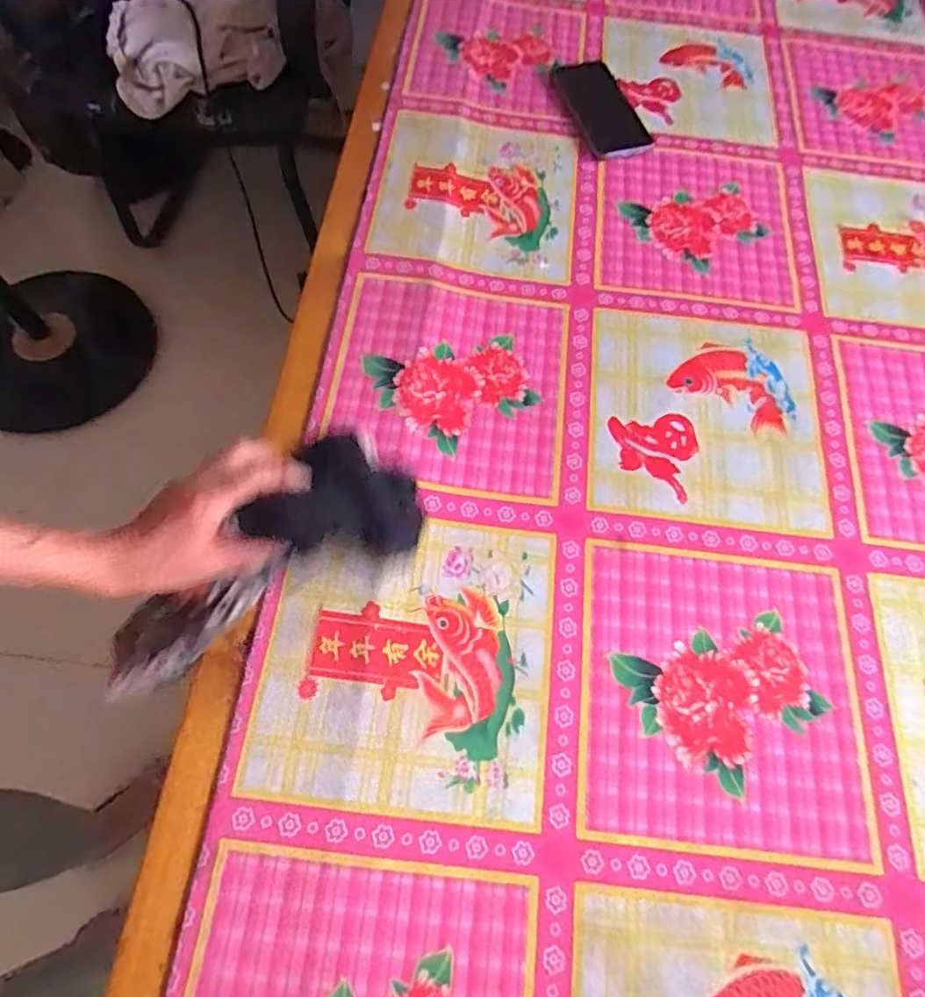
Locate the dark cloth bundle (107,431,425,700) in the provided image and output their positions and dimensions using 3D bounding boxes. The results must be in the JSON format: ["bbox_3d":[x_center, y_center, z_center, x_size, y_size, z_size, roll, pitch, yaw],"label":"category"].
[{"bbox_3d":[-0.162,0.056,0.482,0.270,0.083,0.094,-35,72,-3],"label":"dark cloth bundle"}]

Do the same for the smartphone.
[{"bbox_3d":[0.173,-0.488,0.750,0.083,0.007,0.176,-14,68,-9],"label":"smartphone"}]

